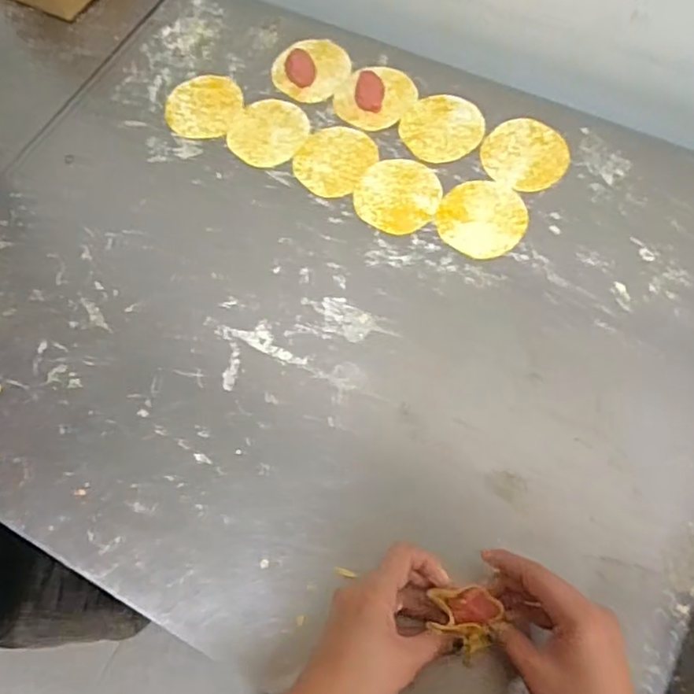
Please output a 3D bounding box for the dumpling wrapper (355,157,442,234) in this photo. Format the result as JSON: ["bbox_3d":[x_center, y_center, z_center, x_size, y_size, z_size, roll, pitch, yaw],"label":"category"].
[{"bbox_3d":[0.050,-0.150,0.613,0.082,0.004,0.084,-1,66,2],"label":"dumpling wrapper"}]

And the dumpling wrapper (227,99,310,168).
[{"bbox_3d":[-0.081,-0.223,0.652,0.079,0.004,0.083,-1,66,2],"label":"dumpling wrapper"}]

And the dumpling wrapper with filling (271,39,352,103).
[{"bbox_3d":[-0.038,-0.305,0.684,0.076,0.014,0.085,36,72,16],"label":"dumpling wrapper with filling"}]

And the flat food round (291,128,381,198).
[{"bbox_3d":[-0.013,-0.190,0.633,0.073,0.004,0.085,32,71,15],"label":"flat food round"}]

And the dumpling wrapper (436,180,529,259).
[{"bbox_3d":[0.130,-0.125,0.599,0.082,0.004,0.085,-1,66,2],"label":"dumpling wrapper"}]

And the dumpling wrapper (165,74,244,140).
[{"bbox_3d":[-0.152,-0.258,0.672,0.078,0.004,0.083,-1,70,2],"label":"dumpling wrapper"}]

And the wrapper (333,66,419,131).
[{"bbox_3d":[0.029,-0.260,0.653,0.084,0.021,0.068,4,67,4],"label":"wrapper"}]

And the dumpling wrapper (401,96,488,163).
[{"bbox_3d":[0.097,-0.228,0.645,0.082,0.006,0.084,-9,66,-2],"label":"dumpling wrapper"}]

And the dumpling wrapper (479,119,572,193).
[{"bbox_3d":[0.179,-0.194,0.625,0.083,0.004,0.082,-1,66,2],"label":"dumpling wrapper"}]

